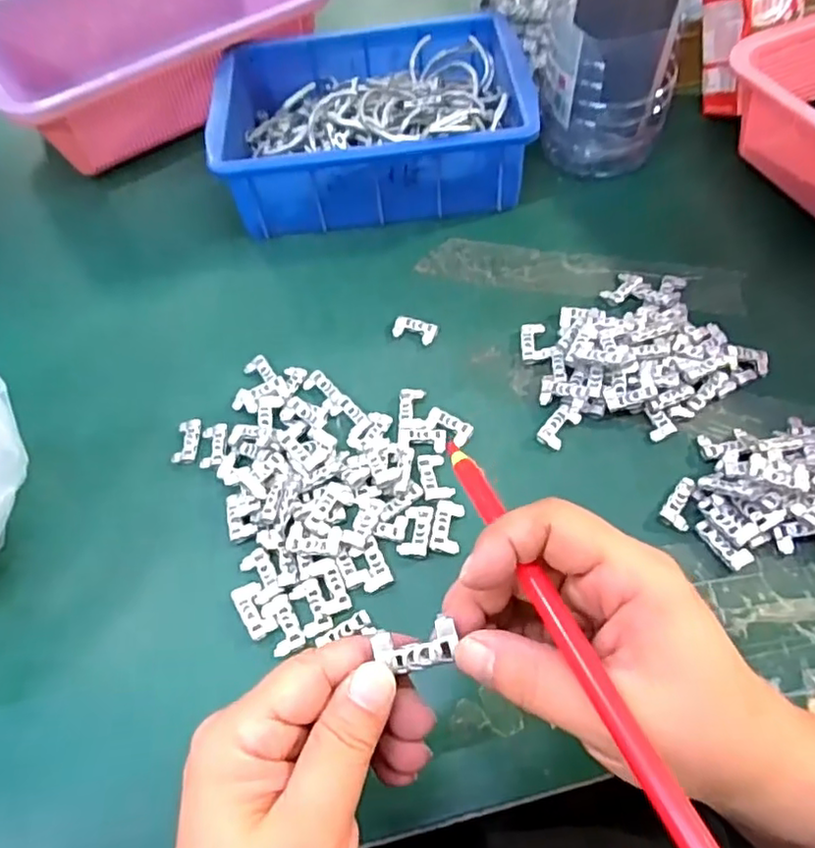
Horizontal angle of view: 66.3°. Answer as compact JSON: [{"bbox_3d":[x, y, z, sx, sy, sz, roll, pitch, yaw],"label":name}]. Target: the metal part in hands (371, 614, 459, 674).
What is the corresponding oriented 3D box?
[{"bbox_3d":[0.003,0.078,0.219,0.026,0.005,0.016,-6,58,-4],"label":"metal part in hands"}]

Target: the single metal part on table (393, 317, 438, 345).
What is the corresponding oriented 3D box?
[{"bbox_3d":[0.005,-0.066,0.441,0.030,0.007,0.017,17,61,14],"label":"single metal part on table"}]

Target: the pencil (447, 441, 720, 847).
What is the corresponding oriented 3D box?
[{"bbox_3d":[0.048,0.062,0.209,0.010,0.004,0.162,-21,45,-8],"label":"pencil"}]

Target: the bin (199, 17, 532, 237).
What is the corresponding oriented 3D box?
[{"bbox_3d":[-0.027,-0.250,0.517,0.232,0.075,0.173,-6,58,1],"label":"bin"}]

